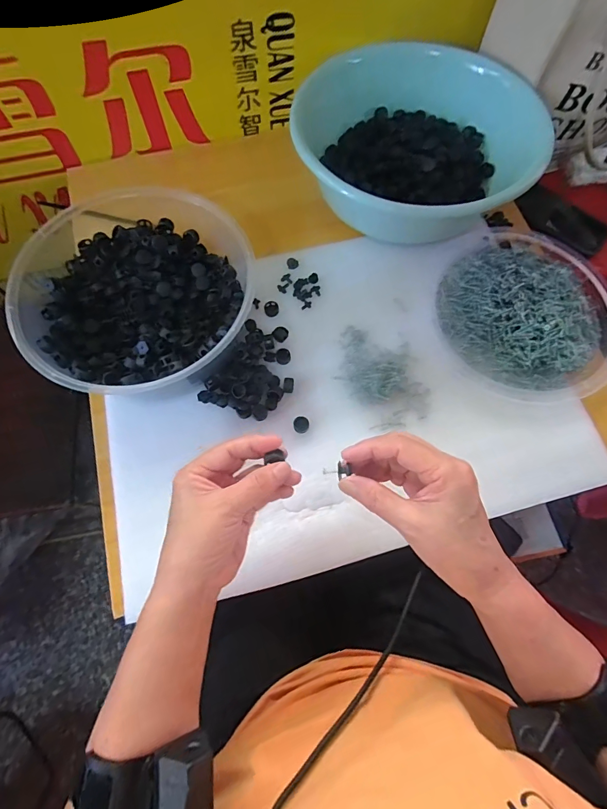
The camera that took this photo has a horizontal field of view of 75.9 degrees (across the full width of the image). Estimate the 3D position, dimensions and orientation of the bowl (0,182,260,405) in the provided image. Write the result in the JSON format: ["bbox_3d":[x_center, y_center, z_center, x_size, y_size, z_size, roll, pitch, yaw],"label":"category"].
[{"bbox_3d":[-0.182,-0.117,0.431,0.215,0.078,0.229,1,71,-2],"label":"bowl"}]

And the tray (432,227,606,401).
[{"bbox_3d":[0.276,-0.117,0.463,0.225,0.039,0.217,1,71,-2],"label":"tray"}]

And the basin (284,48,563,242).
[{"bbox_3d":[0.132,-0.335,0.493,0.280,0.097,0.222,-12,72,-6],"label":"basin"}]

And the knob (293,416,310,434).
[{"bbox_3d":[-0.002,0.023,0.435,0.018,0.010,0.018,1,71,-2],"label":"knob"}]

